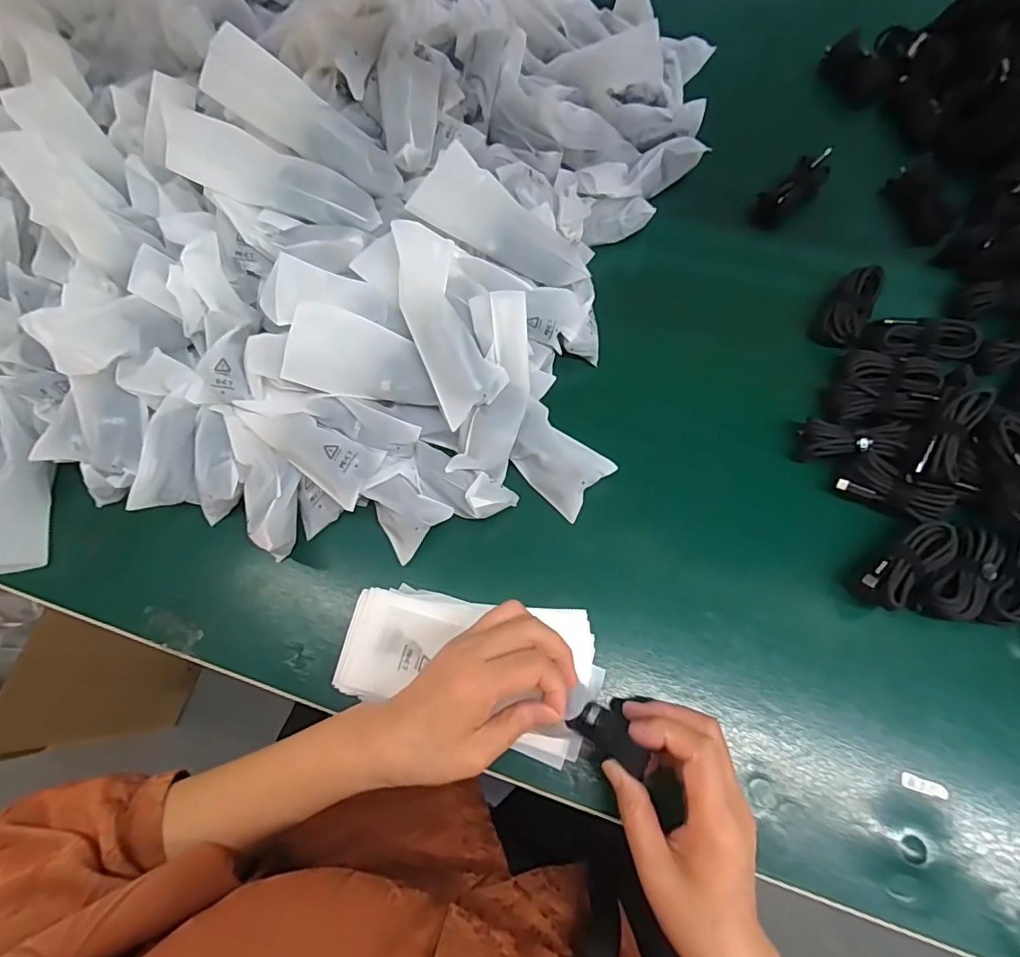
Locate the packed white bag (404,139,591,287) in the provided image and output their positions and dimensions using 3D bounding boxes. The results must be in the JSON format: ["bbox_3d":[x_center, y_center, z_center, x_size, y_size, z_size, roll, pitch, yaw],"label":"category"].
[{"bbox_3d":[-0.005,-0.201,0.435,0.057,0.145,0.012,-48,30,22],"label":"packed white bag"}]

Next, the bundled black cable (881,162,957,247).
[{"bbox_3d":[0.394,-0.265,0.505,0.041,0.023,0.083,-5,68,1],"label":"bundled black cable"}]

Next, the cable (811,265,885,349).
[{"bbox_3d":[0.302,-0.153,0.464,0.035,0.020,0.079,33,85,15],"label":"cable"}]

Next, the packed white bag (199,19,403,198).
[{"bbox_3d":[-0.157,-0.275,0.414,0.047,0.147,0.017,-48,30,23],"label":"packed white bag"}]

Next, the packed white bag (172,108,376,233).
[{"bbox_3d":[-0.179,-0.233,0.412,0.147,0.032,0.045,12,66,-22],"label":"packed white bag"}]

